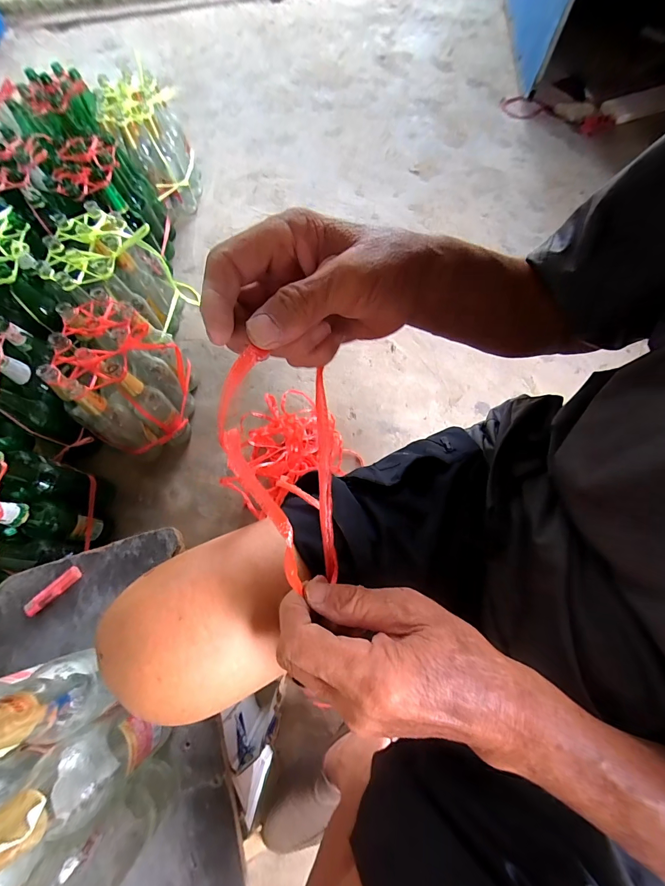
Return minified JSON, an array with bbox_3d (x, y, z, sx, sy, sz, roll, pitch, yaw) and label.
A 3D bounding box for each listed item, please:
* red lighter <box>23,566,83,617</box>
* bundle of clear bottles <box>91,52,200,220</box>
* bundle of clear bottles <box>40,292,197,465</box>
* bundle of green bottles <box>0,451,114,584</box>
[{"bbox_3d":[-0.412,0.218,0.516,0.083,0.008,0.021,-42,75,-14],"label":"red lighter"},{"bbox_3d":[-0.543,-0.904,1.073,0.211,0.242,0.297,-23,71,-9],"label":"bundle of clear bottles"},{"bbox_3d":[-0.431,-0.124,0.735,0.240,0.247,0.220,0,69,0],"label":"bundle of clear bottles"},{"bbox_3d":[-0.573,0.148,0.655,0.173,0.277,0.242,-9,69,-3],"label":"bundle of green bottles"}]

